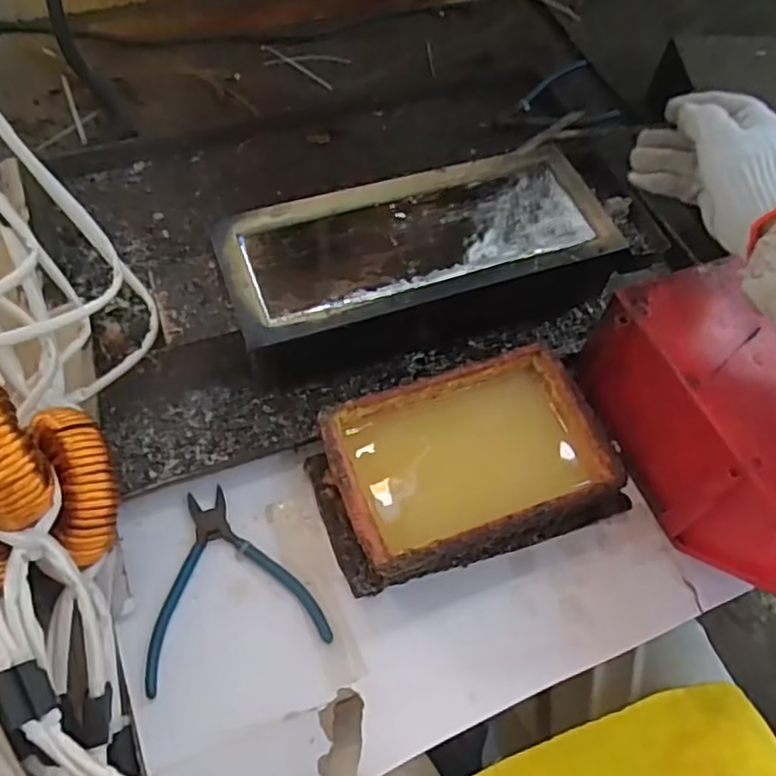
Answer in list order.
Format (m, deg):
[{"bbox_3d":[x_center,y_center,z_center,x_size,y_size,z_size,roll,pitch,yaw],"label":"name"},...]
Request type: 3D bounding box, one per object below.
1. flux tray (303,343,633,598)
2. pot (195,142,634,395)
[{"bbox_3d":[0.059,0.059,0.513,0.223,0.063,0.135,-16,61,-13],"label":"flux tray"},{"bbox_3d":[0.027,-0.114,0.605,0.334,0.083,0.142,-17,61,-14],"label":"pot"}]

